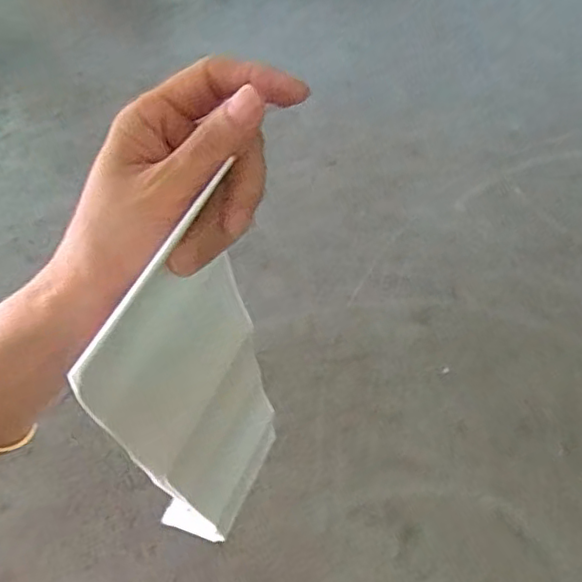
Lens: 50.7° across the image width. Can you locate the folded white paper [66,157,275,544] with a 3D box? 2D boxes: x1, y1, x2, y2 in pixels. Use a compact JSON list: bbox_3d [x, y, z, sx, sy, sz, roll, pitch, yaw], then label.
[{"bbox_3d":[-0.056,0.073,0.381,0.030,0.349,0.111,24,60,18],"label":"folded white paper"}]

